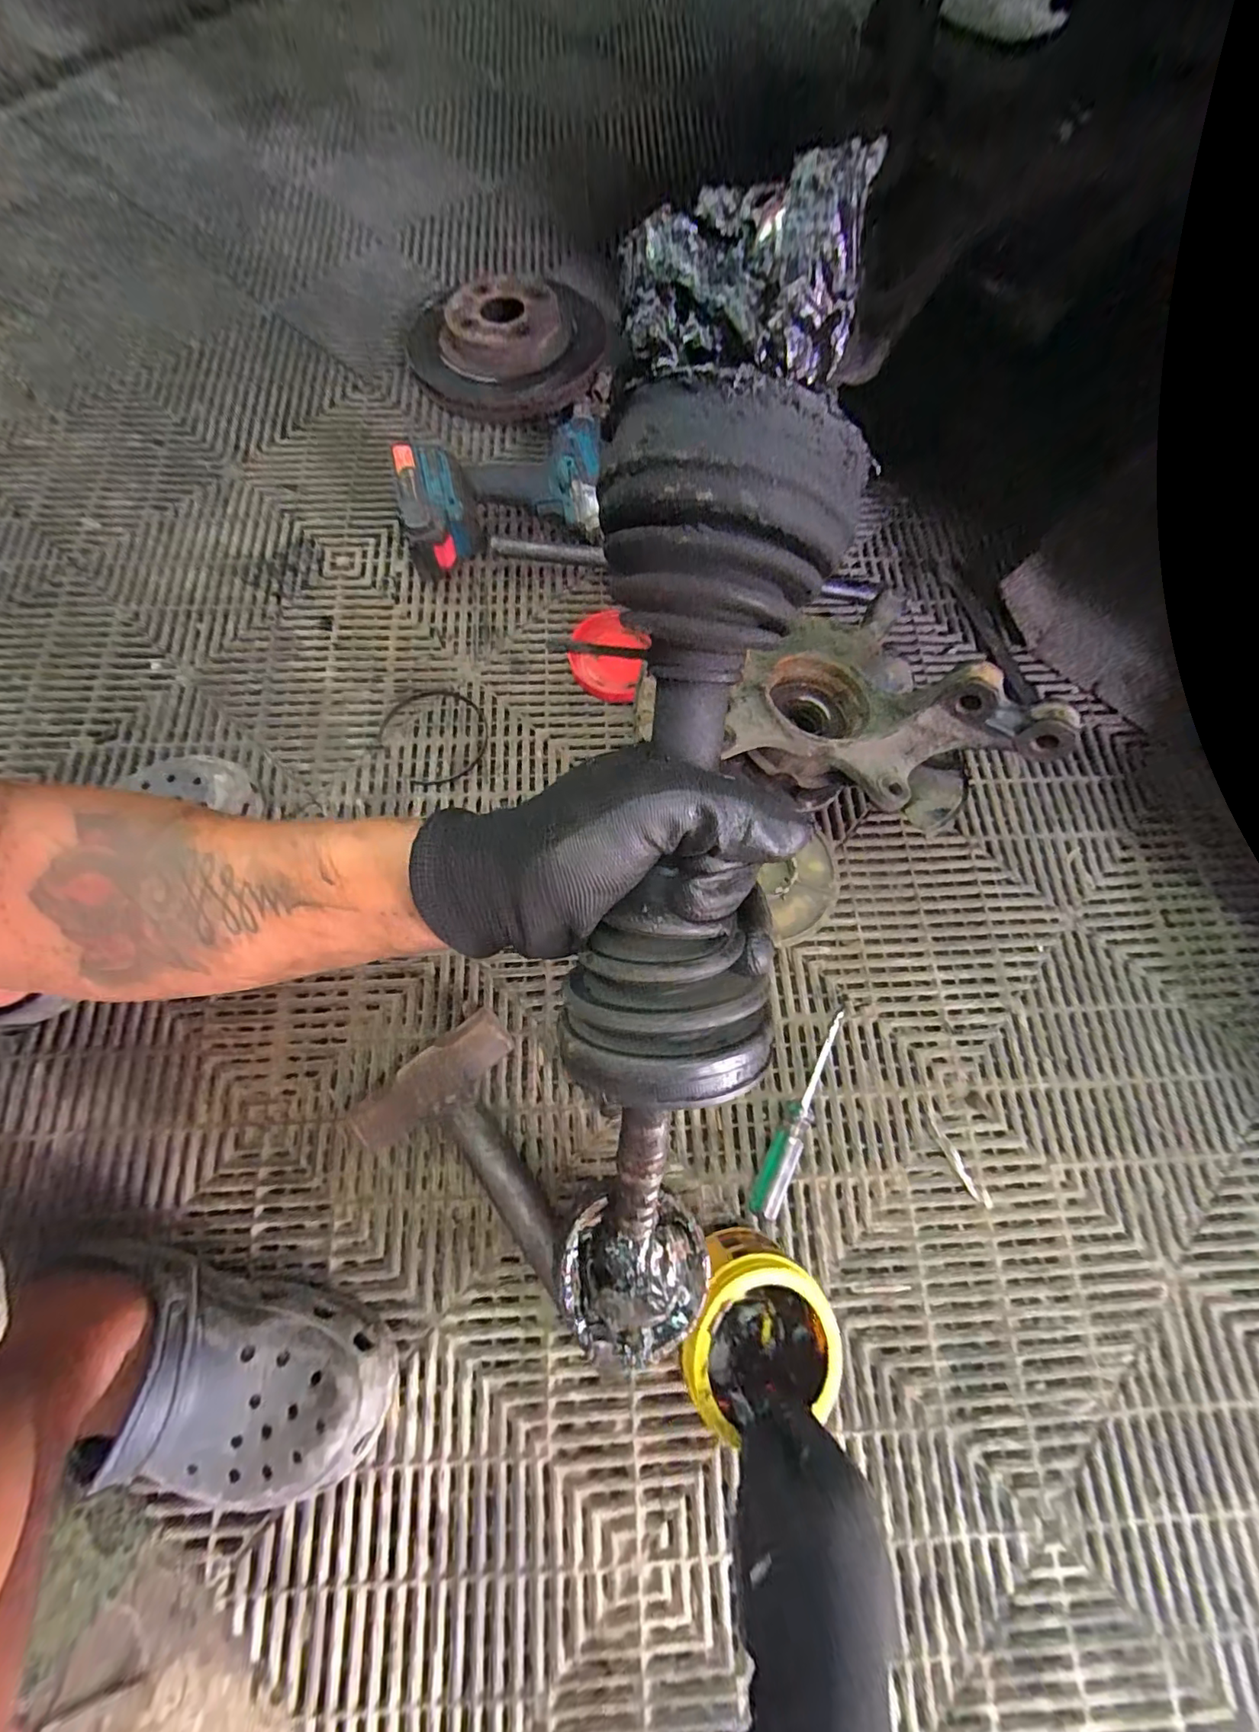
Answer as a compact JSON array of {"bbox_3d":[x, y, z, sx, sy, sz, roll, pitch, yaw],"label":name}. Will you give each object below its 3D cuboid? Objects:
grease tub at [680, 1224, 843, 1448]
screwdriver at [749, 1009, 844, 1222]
[{"bbox_3d":[0.083,0.310,0.377,0.100,0.071,0.098,-7,72,-3],"label":"grease tub"},{"bbox_3d":[0.143,0.200,0.454,0.023,0.028,0.168,31,74,9],"label":"screwdriver"}]

